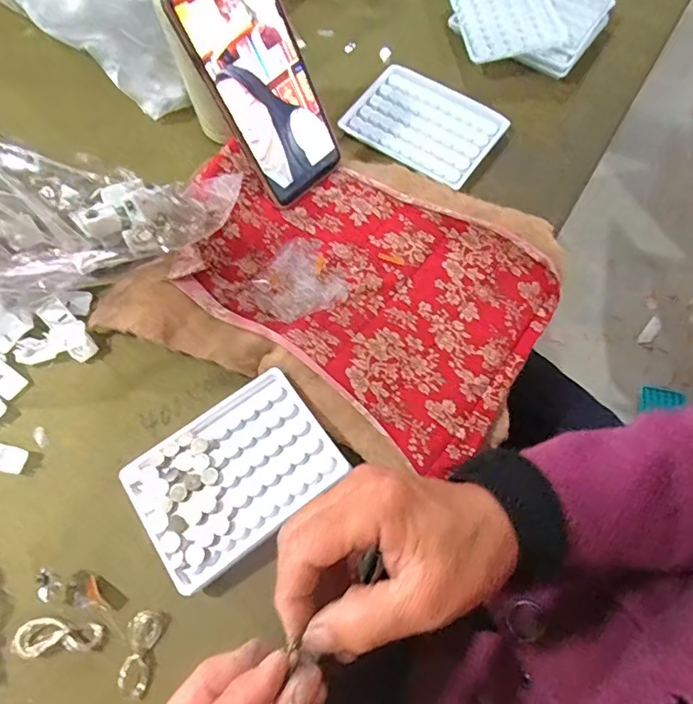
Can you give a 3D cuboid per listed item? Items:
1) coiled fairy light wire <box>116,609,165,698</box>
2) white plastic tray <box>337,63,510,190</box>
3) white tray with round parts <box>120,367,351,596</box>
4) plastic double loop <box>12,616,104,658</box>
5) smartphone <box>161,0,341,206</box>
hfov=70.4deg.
[{"bbox_3d":[-0.130,0.188,0.308,0.020,0.011,0.046,9,69,5],"label":"coiled fairy light wire"},{"bbox_3d":[0.069,-0.210,0.453,0.131,0.017,0.094,35,73,14],"label":"white plastic tray"},{"bbox_3d":[-0.076,0.083,0.341,0.131,0.023,0.093,-36,72,-12],"label":"white tray with round parts"},{"bbox_3d":[-0.183,0.179,0.311,0.054,0.008,0.021,-6,68,-1],"label":"plastic double loop"},{"bbox_3d":[-0.059,-0.198,0.369,0.079,0.160,0.008,-42,46,-11],"label":"smartphone"}]

